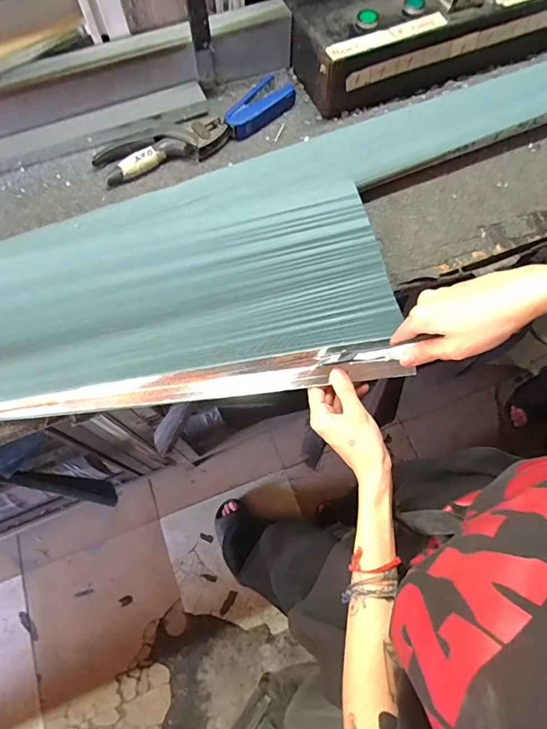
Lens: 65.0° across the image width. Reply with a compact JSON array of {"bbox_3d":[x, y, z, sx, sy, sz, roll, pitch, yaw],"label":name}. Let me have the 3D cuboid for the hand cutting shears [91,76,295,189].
[{"bbox_3d":[-0.060,-0.342,0.594,0.187,0.026,0.064,-40,72,-14],"label":"hand cutting shears"}]

